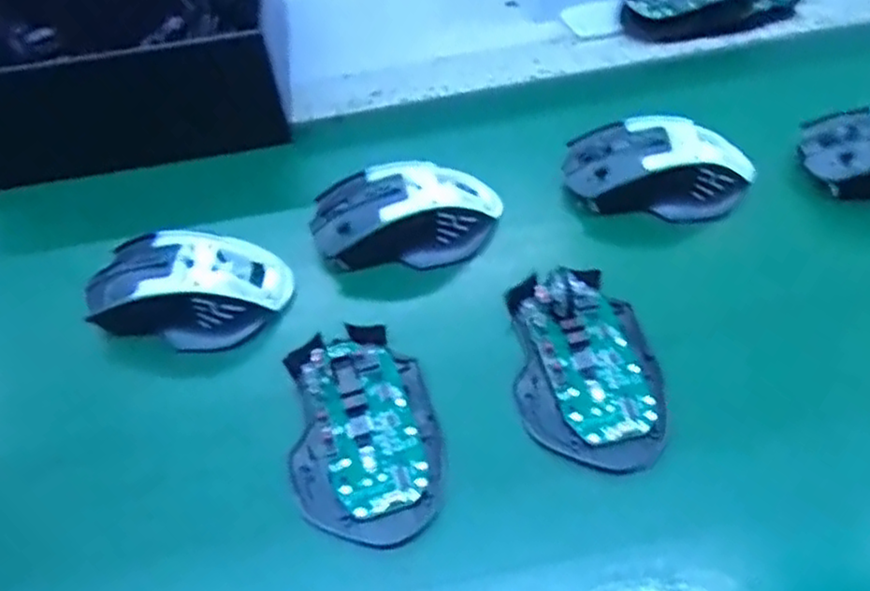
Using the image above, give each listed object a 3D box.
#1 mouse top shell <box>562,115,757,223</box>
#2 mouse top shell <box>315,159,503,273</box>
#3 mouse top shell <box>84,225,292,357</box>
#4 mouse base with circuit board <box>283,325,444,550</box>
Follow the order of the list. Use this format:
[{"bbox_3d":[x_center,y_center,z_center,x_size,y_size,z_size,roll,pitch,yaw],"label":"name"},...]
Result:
[{"bbox_3d":[0.141,-0.081,0.440,0.112,0.035,0.062,0,51,6],"label":"mouse top shell"},{"bbox_3d":[-0.018,-0.048,0.429,0.116,0.037,0.065,-7,51,1],"label":"mouse top shell"},{"bbox_3d":[-0.144,-0.006,0.410,0.117,0.041,0.072,-5,51,3],"label":"mouse top shell"},{"bbox_3d":[-0.035,0.065,0.351,0.071,0.019,0.109,-8,51,0],"label":"mouse base with circuit board"}]

